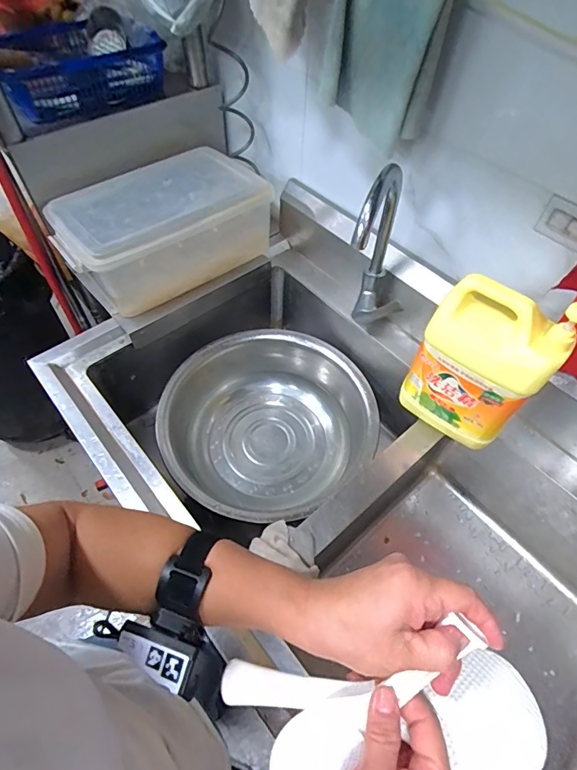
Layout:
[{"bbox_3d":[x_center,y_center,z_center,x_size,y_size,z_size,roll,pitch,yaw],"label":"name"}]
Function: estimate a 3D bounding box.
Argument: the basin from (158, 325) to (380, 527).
[{"bbox_3d":[-0.051,0.083,0.989,0.441,0.148,0.422,1,55,-1],"label":"basin"}]

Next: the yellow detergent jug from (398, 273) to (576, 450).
[{"bbox_3d":[0.304,-0.033,0.690,0.184,0.276,0.112,25,58,15],"label":"yellow detergent jug"}]

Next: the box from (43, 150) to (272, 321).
[{"bbox_3d":[-0.282,-0.362,0.959,0.441,0.155,0.281,-34,63,-23],"label":"box"}]

